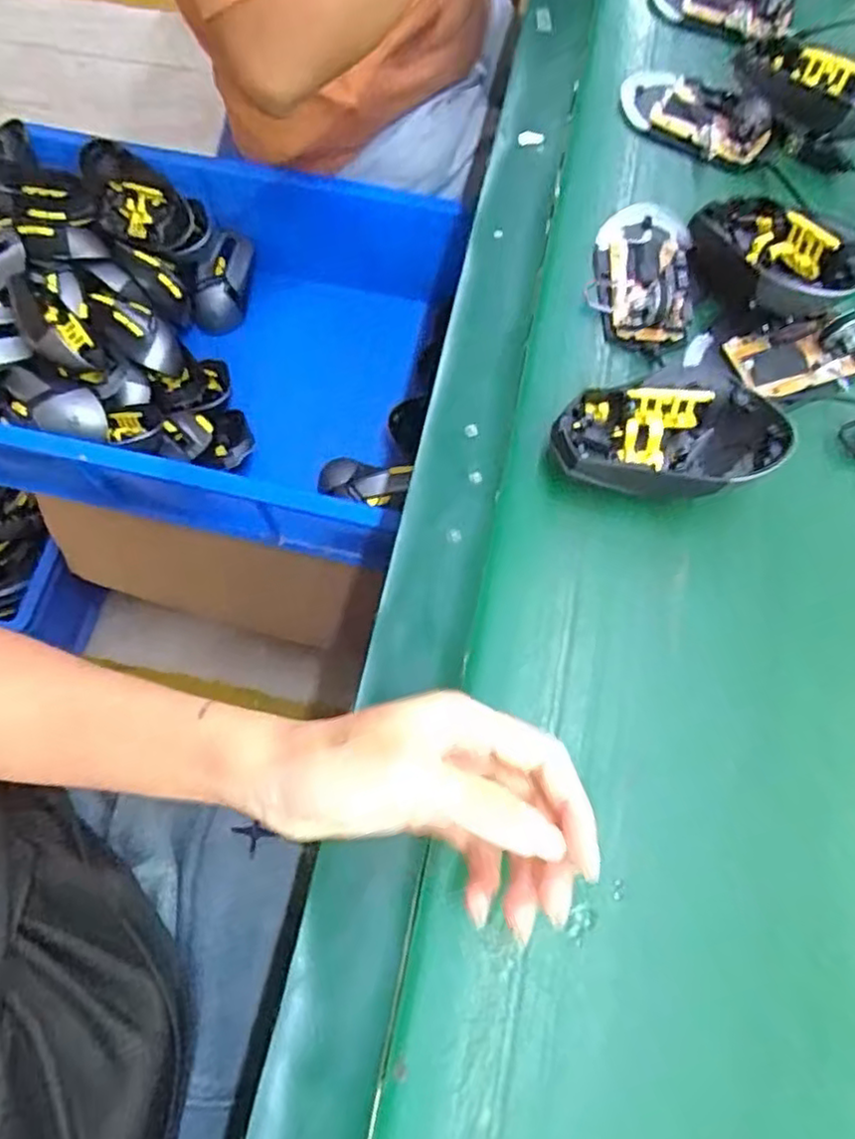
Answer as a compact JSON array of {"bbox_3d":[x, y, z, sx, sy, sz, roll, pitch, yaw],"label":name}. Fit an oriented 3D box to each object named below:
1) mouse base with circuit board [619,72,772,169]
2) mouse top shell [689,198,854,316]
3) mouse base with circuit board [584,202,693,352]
[{"bbox_3d":[0.189,-0.328,0.476,0.110,0.027,0.057,41,75,13],"label":"mouse base with circuit board"},{"bbox_3d":[0.214,-0.193,0.413,0.067,0.046,0.110,-24,72,-8],"label":"mouse top shell"},{"bbox_3d":[0.138,-0.195,0.429,0.062,0.026,0.115,10,71,4],"label":"mouse base with circuit board"}]

